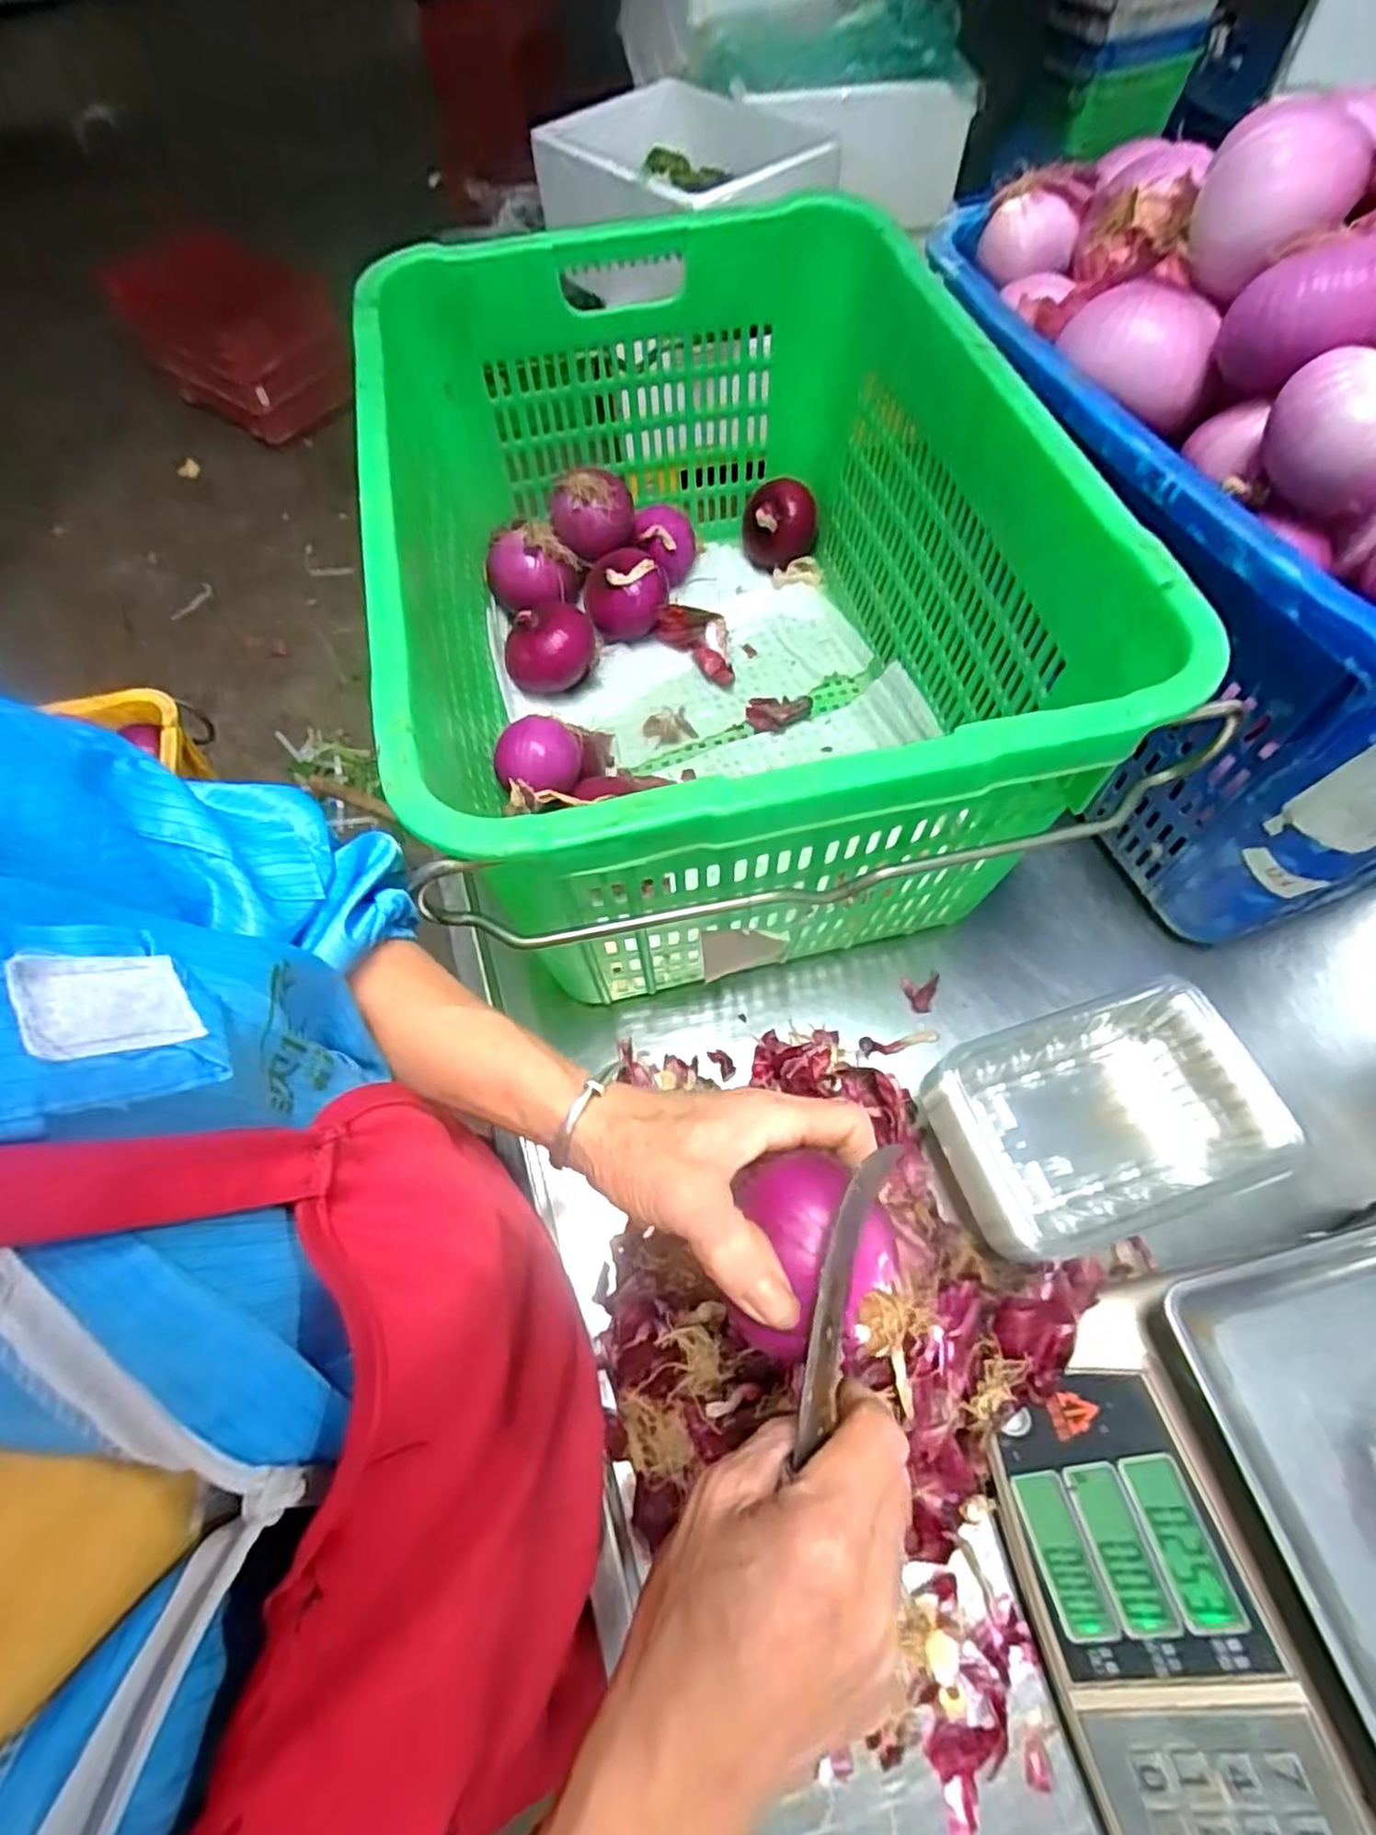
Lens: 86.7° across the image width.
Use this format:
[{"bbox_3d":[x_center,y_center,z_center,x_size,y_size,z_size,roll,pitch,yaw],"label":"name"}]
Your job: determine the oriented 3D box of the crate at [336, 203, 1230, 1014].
[{"bbox_3d":[0.013,-0.247,0.577,0.416,0.283,0.582,-13,63,-4],"label":"crate"}]

